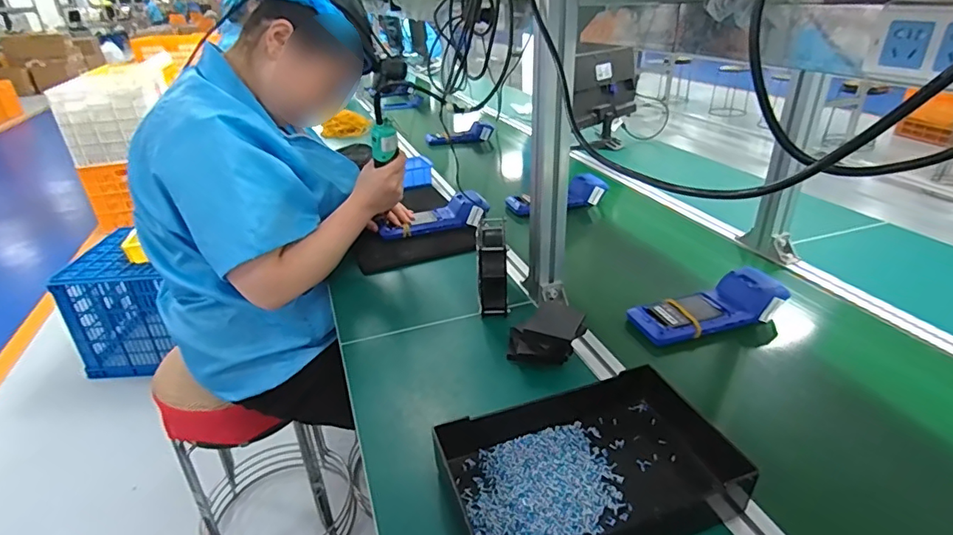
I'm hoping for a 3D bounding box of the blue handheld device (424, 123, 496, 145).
[{"bbox_3d":[-0.059,-0.445,1.716,0.230,0.062,0.053,-10,30,-14],"label":"blue handheld device"}]

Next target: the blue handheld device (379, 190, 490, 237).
[{"bbox_3d":[-0.084,-0.104,1.033,0.214,0.073,0.054,-8,29,-11],"label":"blue handheld device"}]

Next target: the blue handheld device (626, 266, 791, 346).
[{"bbox_3d":[0.339,0.055,0.744,0.233,0.053,0.087,-11,30,-15],"label":"blue handheld device"}]

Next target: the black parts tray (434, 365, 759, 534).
[{"bbox_3d":[0.116,0.184,0.507,0.282,0.050,0.197,-12,30,-16],"label":"black parts tray"}]

